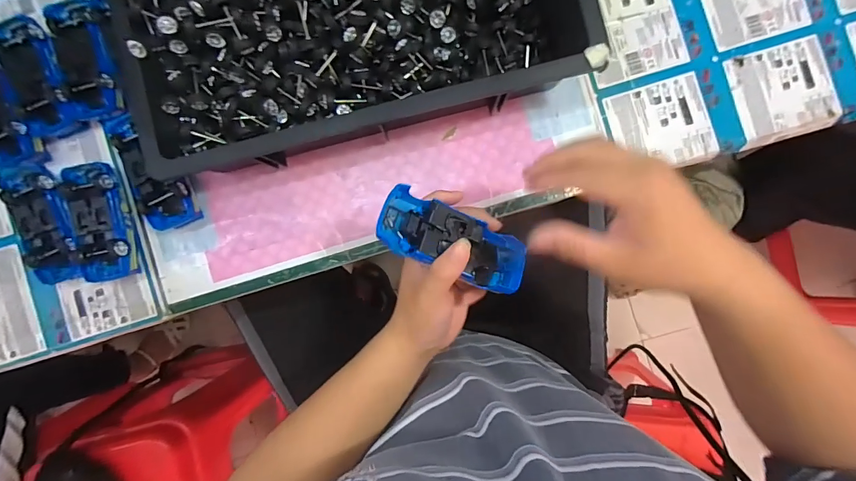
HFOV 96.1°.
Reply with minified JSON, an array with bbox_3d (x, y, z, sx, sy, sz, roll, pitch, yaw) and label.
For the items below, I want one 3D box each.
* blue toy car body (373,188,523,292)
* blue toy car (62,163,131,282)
[{"bbox_3d":[0.022,0.002,0.325,0.129,0.029,0.050,23,88,-19],"label":"blue toy car body"},{"bbox_3d":[-0.367,-0.022,0.438,0.059,0.042,0.132,-13,87,2],"label":"blue toy car"}]

